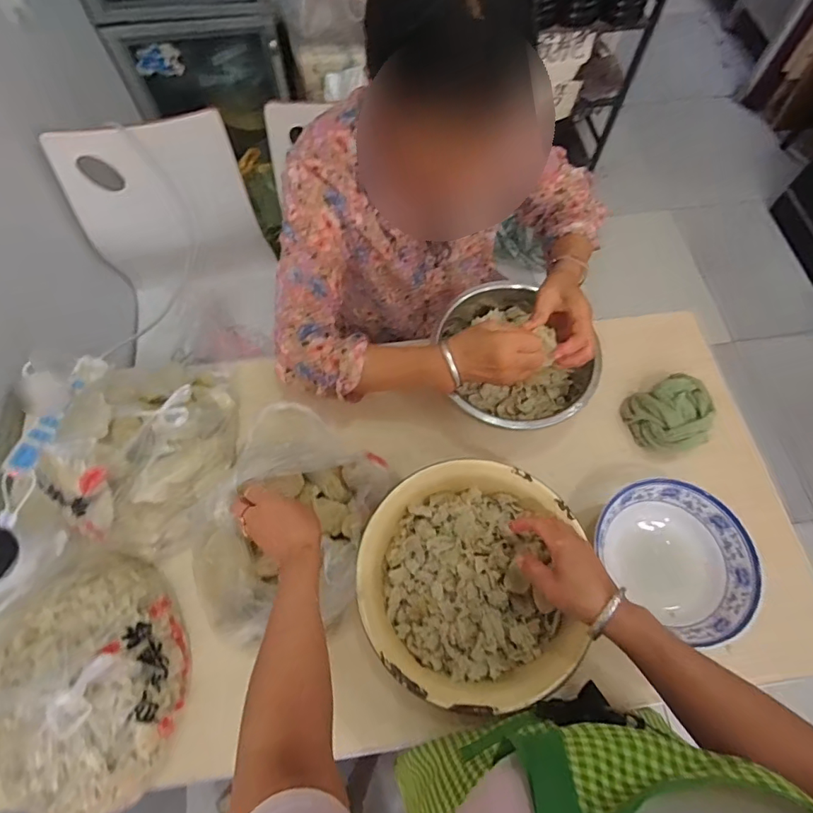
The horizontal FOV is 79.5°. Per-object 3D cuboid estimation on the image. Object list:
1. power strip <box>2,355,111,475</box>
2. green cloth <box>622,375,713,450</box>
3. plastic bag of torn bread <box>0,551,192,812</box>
[{"bbox_3d":[-0.518,0.010,0.725,0.033,0.027,0.196,22,68,9],"label":"power strip"},{"bbox_3d":[0.401,0.014,0.736,0.124,0.054,0.105,-18,68,-8],"label":"green cloth"},{"bbox_3d":[-0.367,0.304,0.566,0.185,0.101,0.292,-18,68,-8],"label":"plastic bag of torn bread"}]

